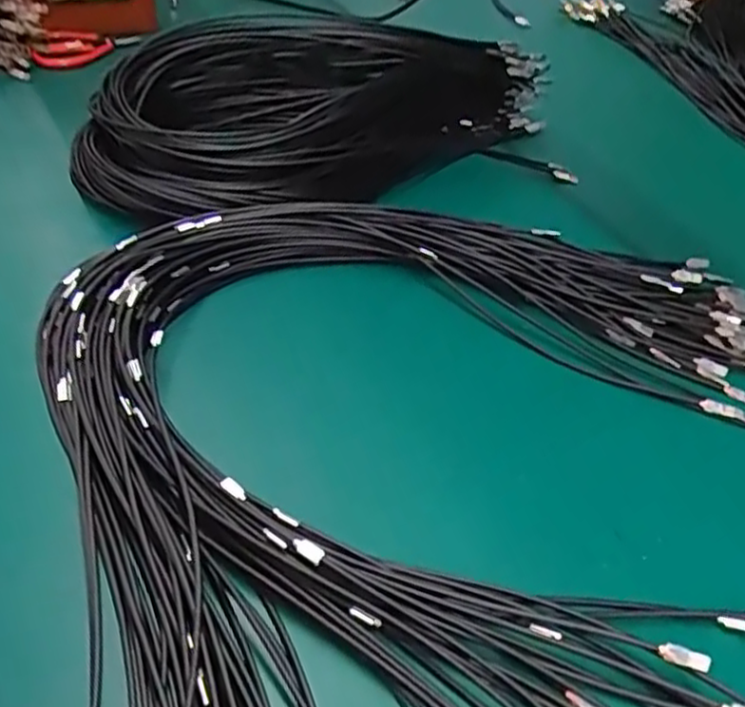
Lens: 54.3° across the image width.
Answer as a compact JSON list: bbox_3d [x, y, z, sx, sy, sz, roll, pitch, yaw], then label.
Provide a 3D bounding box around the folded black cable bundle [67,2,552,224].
[{"bbox_3d":[-0.043,-0.244,0.699,0.210,0.087,0.453,37,51,27],"label":"folded black cable bundle"}]

